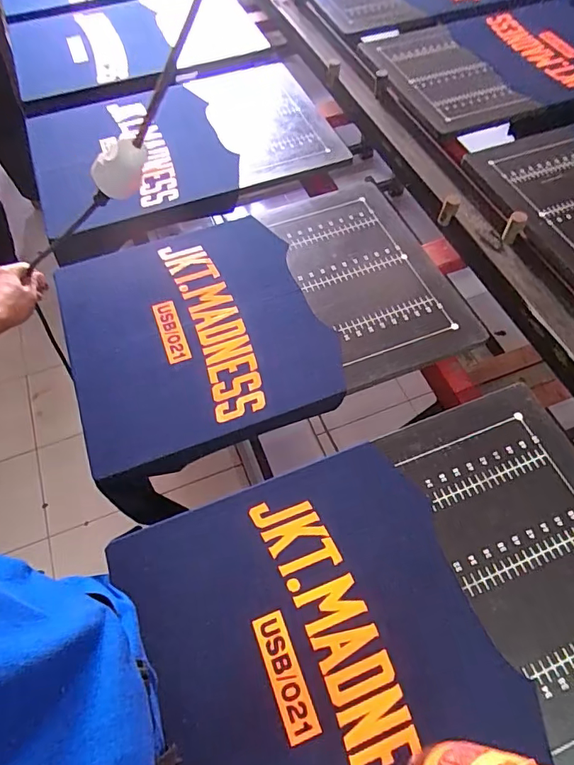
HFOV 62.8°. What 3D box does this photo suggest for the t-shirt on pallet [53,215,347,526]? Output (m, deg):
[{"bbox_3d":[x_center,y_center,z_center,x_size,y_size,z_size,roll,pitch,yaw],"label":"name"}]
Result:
[{"bbox_3d":[-0.139,-0.075,0.745,0.372,0.074,0.432,-19,59,-11],"label":"t-shirt on pallet"}]

